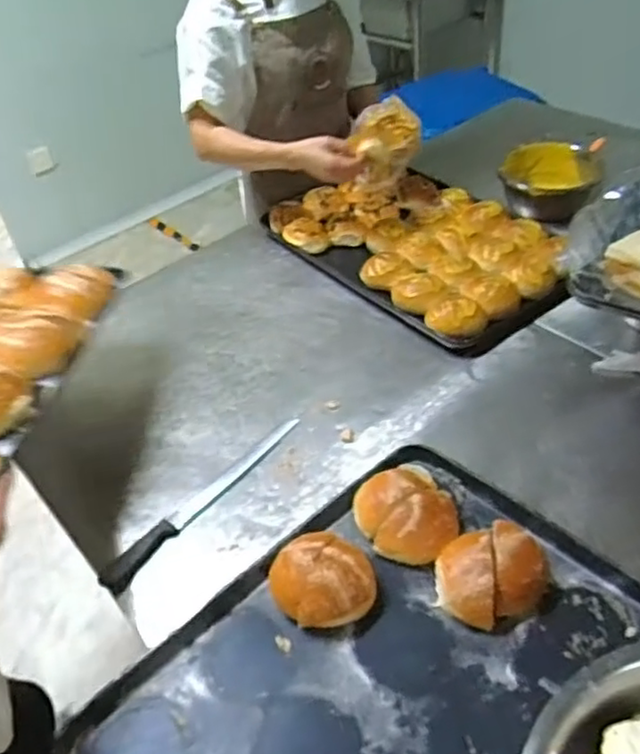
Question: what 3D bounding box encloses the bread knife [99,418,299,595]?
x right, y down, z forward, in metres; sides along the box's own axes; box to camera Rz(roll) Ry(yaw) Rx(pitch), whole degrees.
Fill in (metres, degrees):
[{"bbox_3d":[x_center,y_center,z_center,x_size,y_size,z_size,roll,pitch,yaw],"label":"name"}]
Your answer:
[{"bbox_3d":[-0.159,0.168,0.965,0.028,0.018,0.357,31,53,30],"label":"bread knife"}]

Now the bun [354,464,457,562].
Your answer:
[{"bbox_3d":[0.113,0.169,0.883,0.120,0.052,0.128,-2,44,2],"label":"bun"}]

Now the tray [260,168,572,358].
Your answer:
[{"bbox_3d":[0.197,-0.279,1.336,0.369,0.067,0.601,-30,50,-25],"label":"tray"}]

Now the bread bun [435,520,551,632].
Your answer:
[{"bbox_3d":[0.210,0.230,0.811,0.136,0.059,0.108,-11,45,-8],"label":"bread bun"}]

